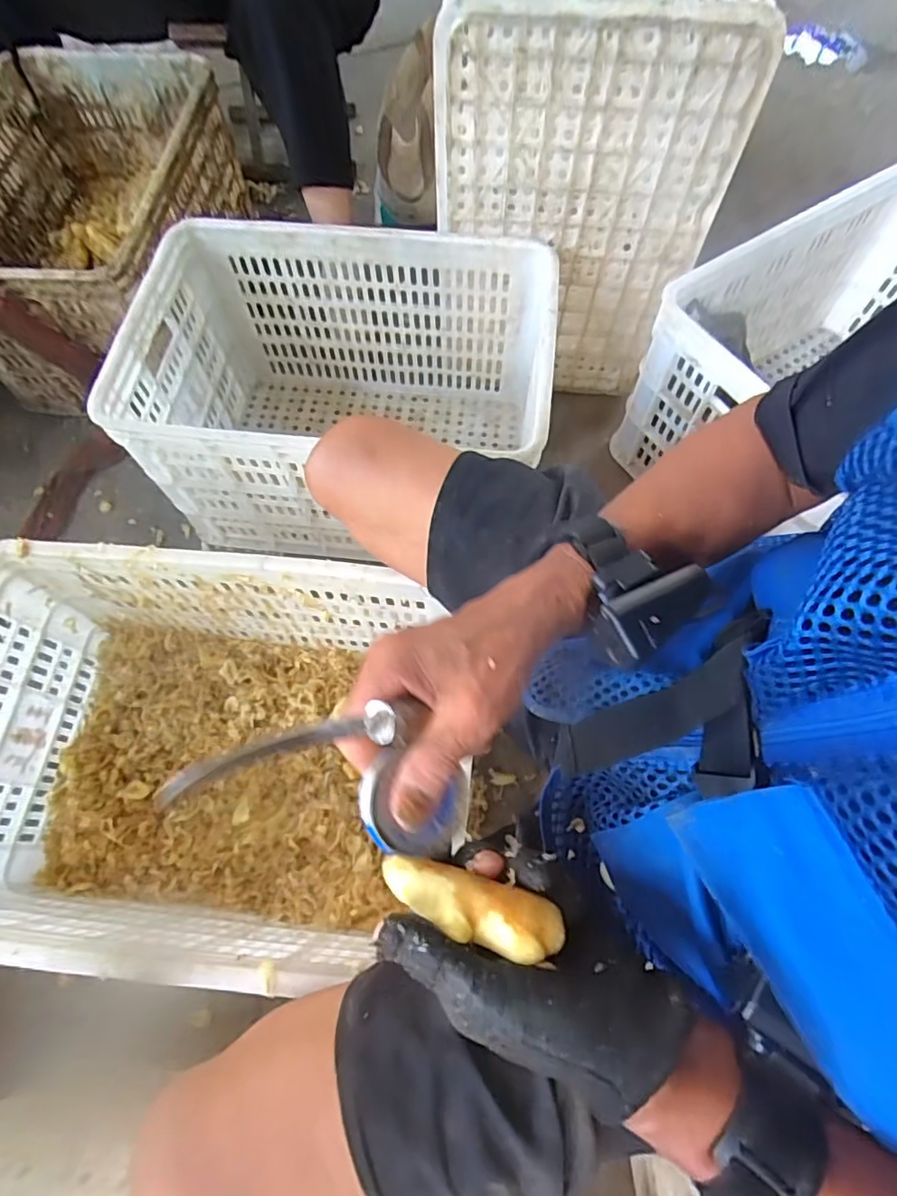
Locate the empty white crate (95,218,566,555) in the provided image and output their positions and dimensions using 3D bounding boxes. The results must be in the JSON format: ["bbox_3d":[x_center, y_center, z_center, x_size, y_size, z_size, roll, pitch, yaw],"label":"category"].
[{"bbox_3d":[-0.149,-0.274,0.819,0.540,0.285,0.345,2,66,2],"label":"empty white crate"}]

